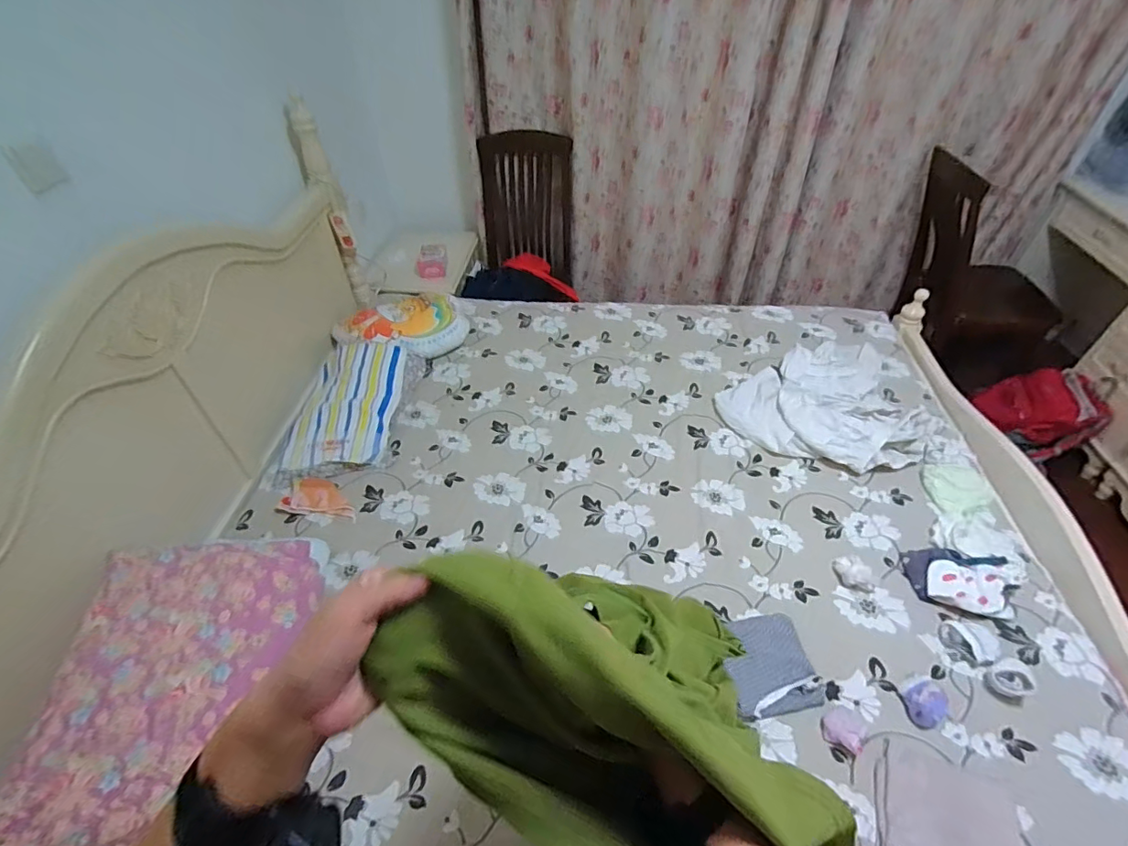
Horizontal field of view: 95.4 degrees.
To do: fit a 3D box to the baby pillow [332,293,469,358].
[{"bbox_3d":[-0.554,-0.321,1.732,0.441,0.129,0.233,-8,46,-6],"label":"baby pillow"}]

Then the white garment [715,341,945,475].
[{"bbox_3d":[0.811,-0.057,1.518,0.592,0.087,0.480,-25,50,-21],"label":"white garment"}]

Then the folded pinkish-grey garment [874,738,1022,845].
[{"bbox_3d":[0.633,0.667,0.846,0.206,0.036,0.207,19,49,19],"label":"folded pinkish-grey garment"}]

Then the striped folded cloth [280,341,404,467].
[{"bbox_3d":[-0.641,-0.066,1.503,0.264,0.100,0.431,0,46,1],"label":"striped folded cloth"}]

